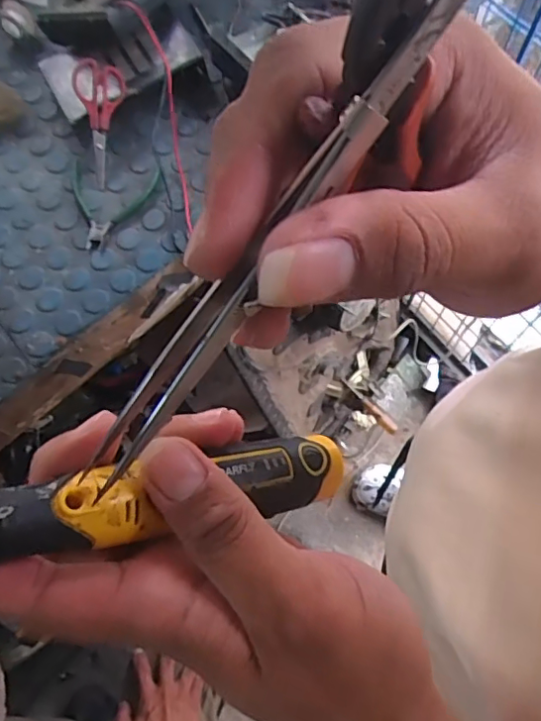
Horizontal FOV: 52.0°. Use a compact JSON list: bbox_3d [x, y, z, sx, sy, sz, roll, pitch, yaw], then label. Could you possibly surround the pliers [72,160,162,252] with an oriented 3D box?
[{"bbox_3d":[-0.174,-0.168,0.597,0.099,0.007,0.103,5,71,4],"label":"pliers"}]

